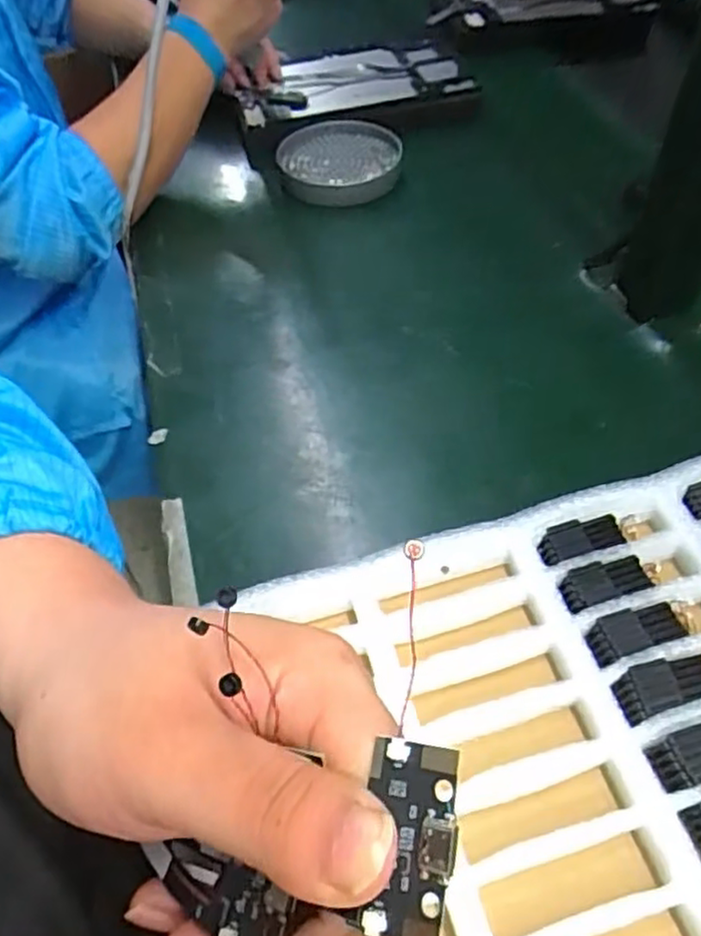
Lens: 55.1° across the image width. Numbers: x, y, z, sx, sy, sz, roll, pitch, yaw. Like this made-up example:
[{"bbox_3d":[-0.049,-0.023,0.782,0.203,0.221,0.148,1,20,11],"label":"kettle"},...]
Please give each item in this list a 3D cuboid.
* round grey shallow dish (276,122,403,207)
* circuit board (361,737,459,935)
[{"bbox_3d":[-0.008,-0.293,0.651,0.115,0.030,0.121,-14,51,-7],"label":"round grey shallow dish"},{"bbox_3d":[0.012,0.074,0.133,0.019,0.004,0.035,-12,61,28],"label":"circuit board"}]

